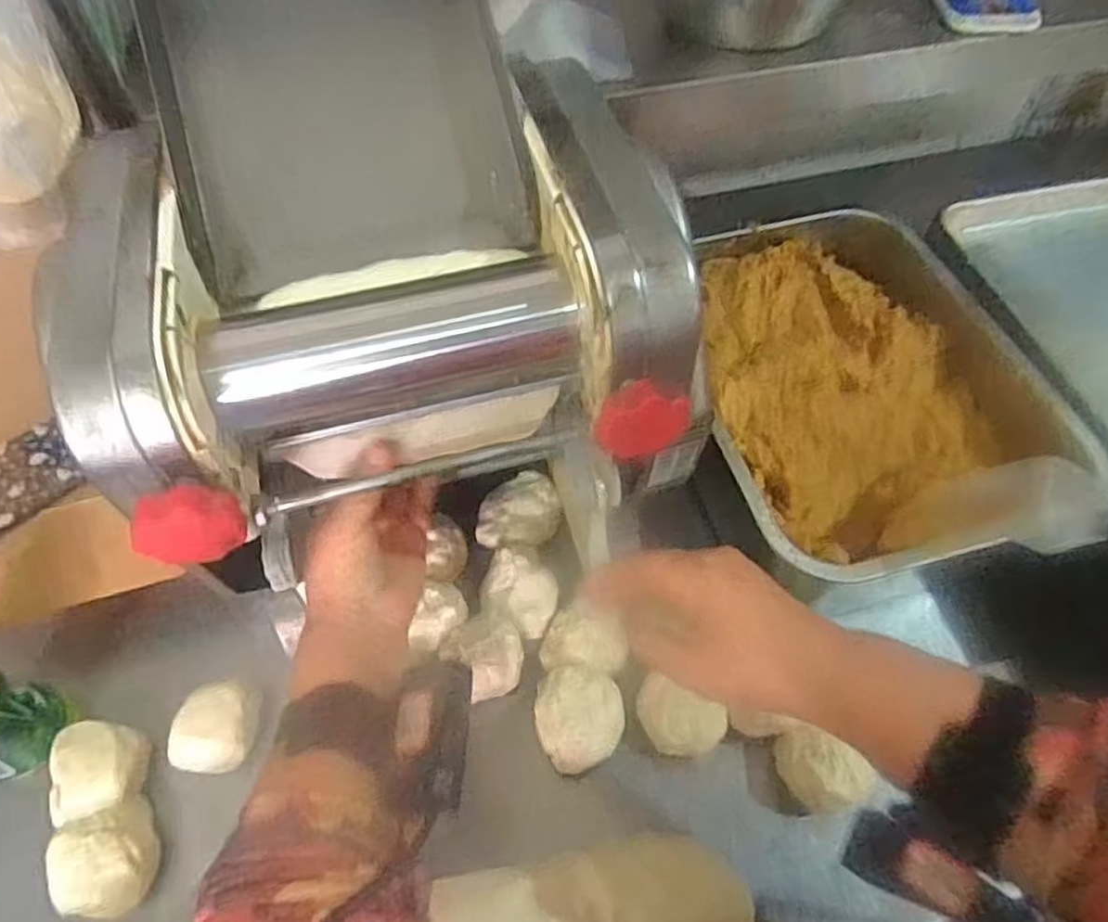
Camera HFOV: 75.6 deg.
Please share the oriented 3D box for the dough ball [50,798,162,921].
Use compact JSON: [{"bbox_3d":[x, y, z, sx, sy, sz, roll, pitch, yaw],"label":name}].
[{"bbox_3d":[-0.307,0.278,0.493,0.060,0.045,0.065,0,56,1],"label":"dough ball"}]

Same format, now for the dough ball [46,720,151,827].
[{"bbox_3d":[-0.331,0.229,0.527,0.064,0.046,0.073,-13,56,-8],"label":"dough ball"}]

